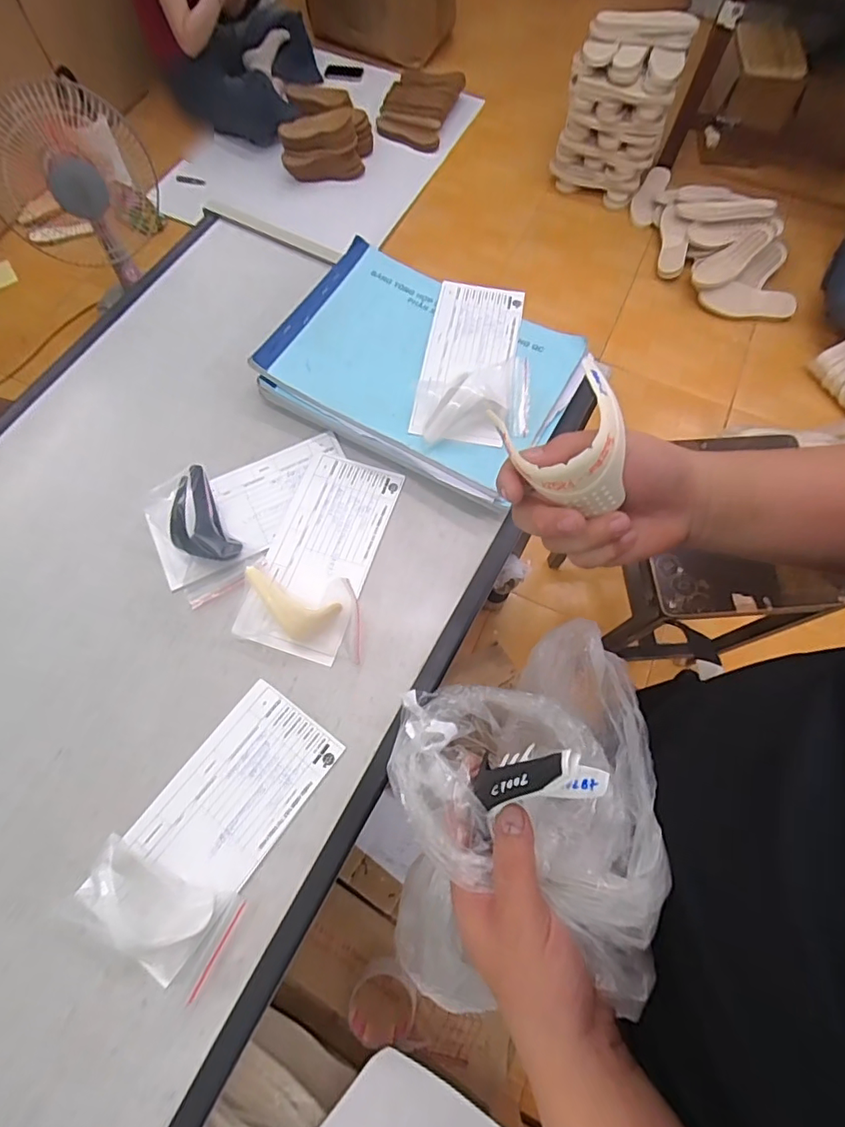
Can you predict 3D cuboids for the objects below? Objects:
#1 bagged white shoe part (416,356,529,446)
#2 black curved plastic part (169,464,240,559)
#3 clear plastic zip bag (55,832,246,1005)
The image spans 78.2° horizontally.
[{"bbox_3d":[0.051,-0.169,0.514,0.121,0.041,0.088,-6,69,-3],"label":"bagged white shoe part"},{"bbox_3d":[-0.211,-0.038,0.490,0.049,0.053,0.078,-25,72,-10],"label":"black curved plastic part"},{"bbox_3d":[-0.200,0.261,0.385,0.107,0.040,0.070,28,72,9],"label":"clear plastic zip bag"}]

